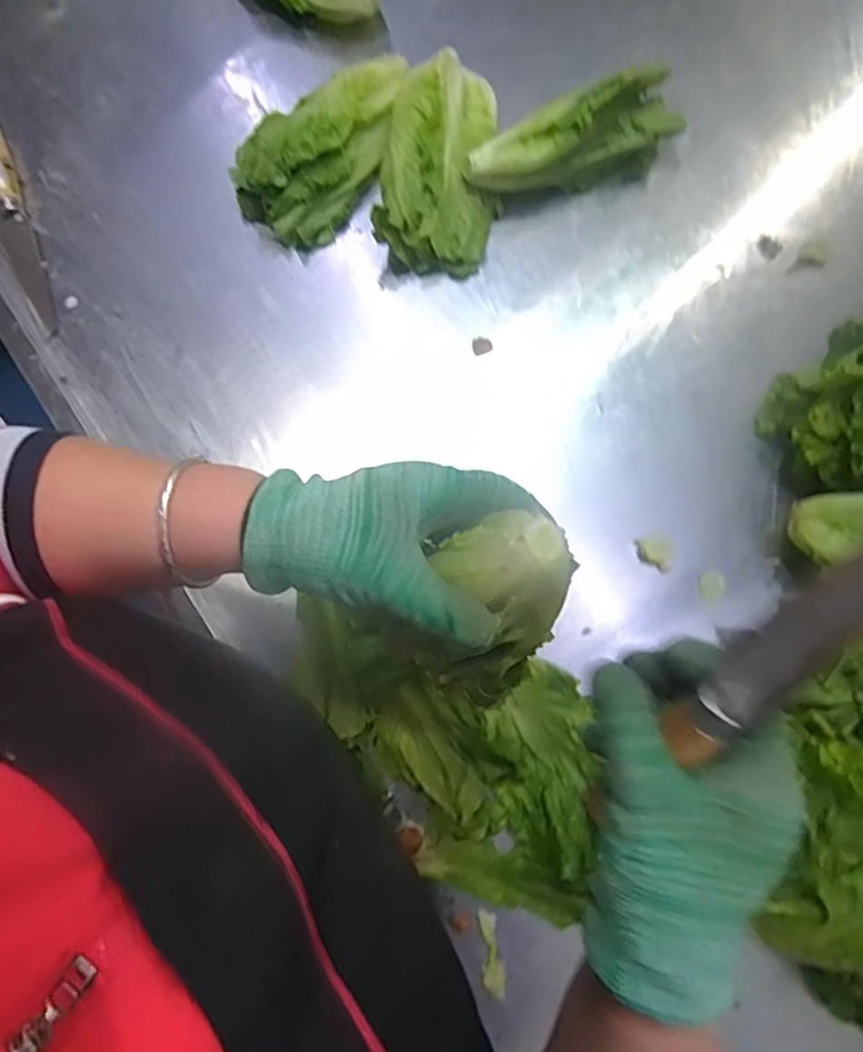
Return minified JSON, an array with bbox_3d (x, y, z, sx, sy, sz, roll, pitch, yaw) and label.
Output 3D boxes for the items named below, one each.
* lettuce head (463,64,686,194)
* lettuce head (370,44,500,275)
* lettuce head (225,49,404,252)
[{"bbox_3d":[0.113,-0.305,0.527,0.180,0.067,0.052,-23,79,-5],"label":"lettuce head"},{"bbox_3d":[0.010,-0.295,0.535,0.092,0.051,0.170,6,78,1],"label":"lettuce head"},{"bbox_3d":[-0.077,-0.315,0.534,0.082,0.056,0.180,39,81,7],"label":"lettuce head"}]

